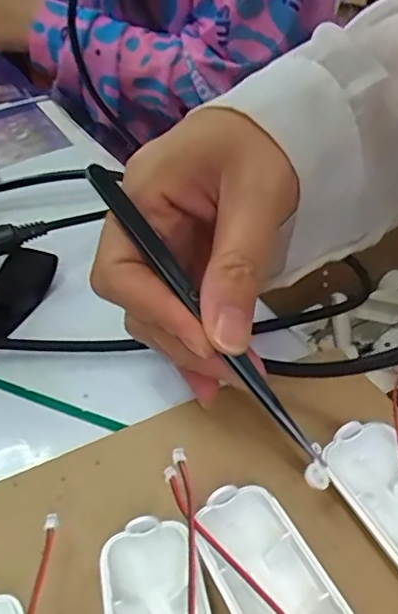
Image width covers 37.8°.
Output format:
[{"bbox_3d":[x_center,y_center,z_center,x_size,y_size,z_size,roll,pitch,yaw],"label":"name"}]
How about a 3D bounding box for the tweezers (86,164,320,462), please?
[{"bbox_3d":[0.003,0.002,0.198,0.011,0.011,0.126,-39,92,-34],"label":"tweezers"}]

